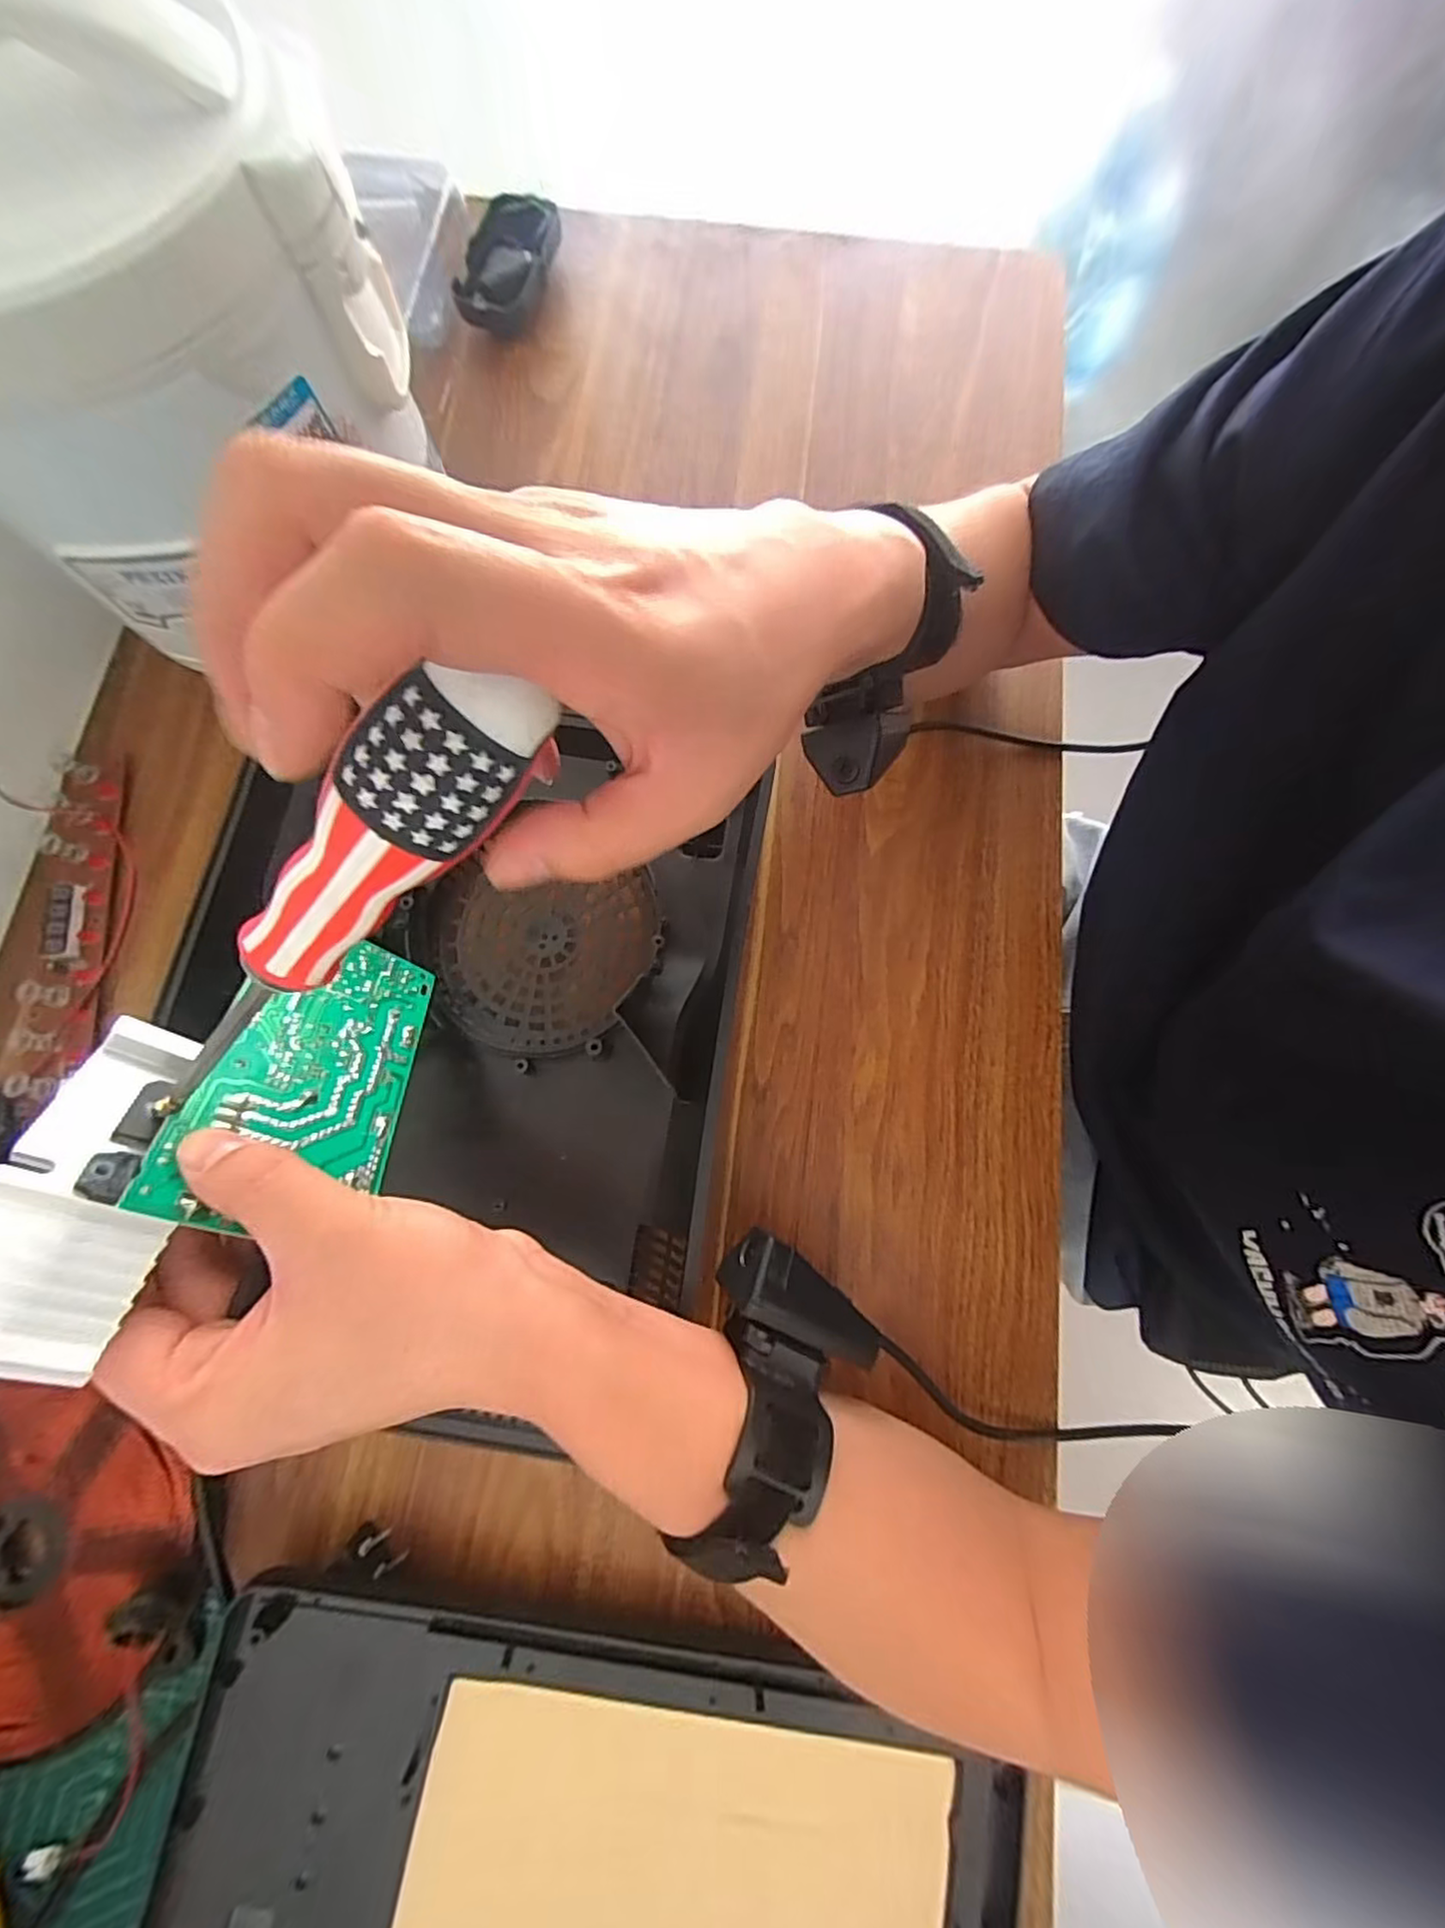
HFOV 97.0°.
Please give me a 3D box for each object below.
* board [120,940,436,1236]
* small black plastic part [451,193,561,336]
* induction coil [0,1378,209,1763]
[{"bbox_3d":[-0.161,0.039,0.256,0.004,0.071,0.140,-36,39,22],"label":"board"},{"bbox_3d":[-0.156,-0.520,0.473,0.061,0.024,0.129,8,76,1],"label":"small black plastic part"},{"bbox_3d":[-0.314,0.275,0.285,0.157,0.028,0.135,23,79,5],"label":"induction coil"}]

